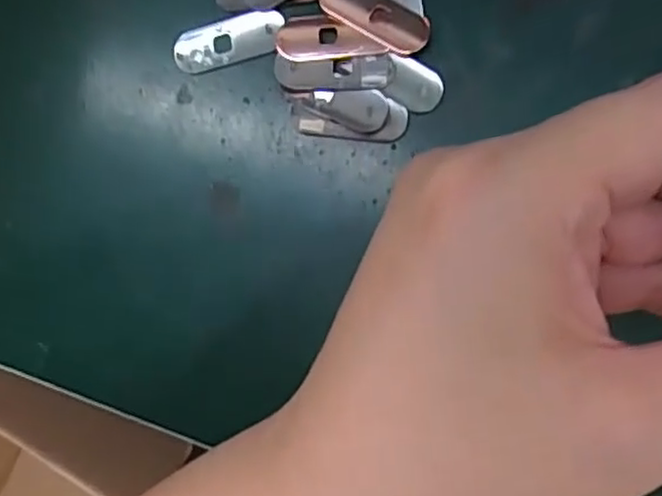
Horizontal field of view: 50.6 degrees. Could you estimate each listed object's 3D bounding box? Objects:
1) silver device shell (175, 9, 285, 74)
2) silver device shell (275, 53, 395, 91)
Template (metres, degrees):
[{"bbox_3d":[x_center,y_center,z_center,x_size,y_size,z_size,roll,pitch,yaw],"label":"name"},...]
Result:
[{"bbox_3d":[-0.044,-0.091,0.305,0.049,0.004,0.020,-15,86,7],"label":"silver device shell"},{"bbox_3d":[0.001,-0.074,0.295,0.050,0.004,0.015,1,88,8],"label":"silver device shell"}]

